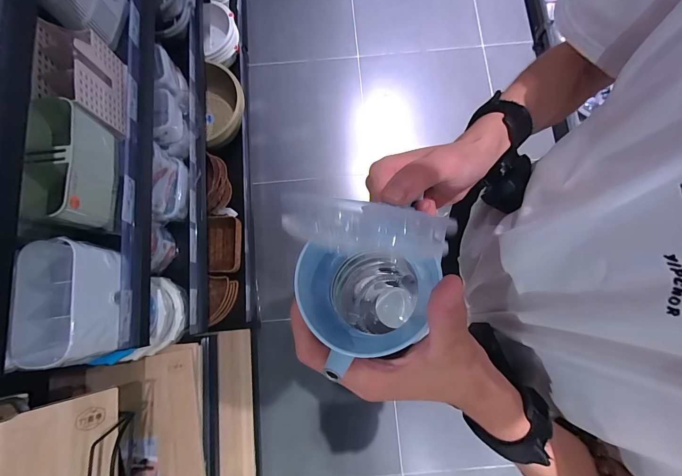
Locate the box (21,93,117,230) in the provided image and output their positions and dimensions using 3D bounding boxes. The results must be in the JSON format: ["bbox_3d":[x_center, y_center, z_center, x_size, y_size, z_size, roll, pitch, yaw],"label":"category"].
[{"bbox_3d":[-0.482,-0.128,0.596,0.094,0.120,0.209,-8,79,0],"label":"box"}]

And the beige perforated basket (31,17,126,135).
[{"bbox_3d":[-0.507,-0.312,0.651,0.092,0.115,0.177,-6,79,0],"label":"beige perforated basket"}]

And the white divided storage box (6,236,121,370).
[{"bbox_3d":[-0.466,0.107,0.569,0.110,0.100,0.198,-5,79,0],"label":"white divided storage box"}]

